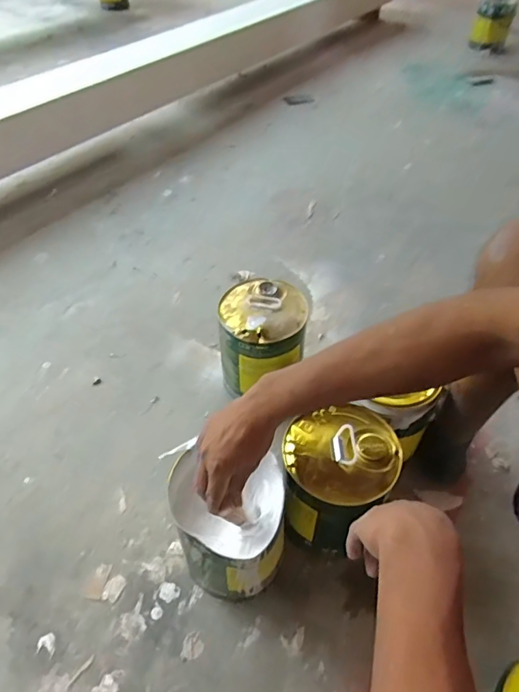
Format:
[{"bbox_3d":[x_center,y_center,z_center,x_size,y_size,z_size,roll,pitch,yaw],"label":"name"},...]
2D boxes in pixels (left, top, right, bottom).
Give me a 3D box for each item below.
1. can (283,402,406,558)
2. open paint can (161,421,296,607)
[{"bbox_3d":[0.114,0.208,0.735,0.156,0.176,0.160,0,48,0],"label":"can"},{"bbox_3d":[-0.041,0.267,0.711,0.155,0.200,0.144,0,48,0],"label":"open paint can"}]

